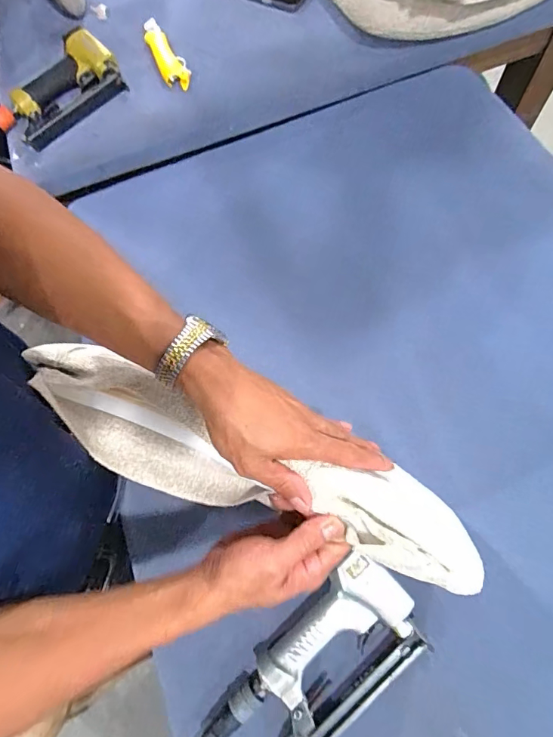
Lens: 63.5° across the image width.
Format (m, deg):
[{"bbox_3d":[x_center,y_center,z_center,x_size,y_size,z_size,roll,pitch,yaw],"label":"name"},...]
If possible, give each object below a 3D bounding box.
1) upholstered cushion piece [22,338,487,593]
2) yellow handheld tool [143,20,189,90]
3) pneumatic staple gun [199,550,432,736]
[{"bbox_3d":[-0.035,0.080,0.382,0.410,0.061,0.086,20,72,7],"label":"upholstered cushion piece"},{"bbox_3d":[-0.186,-0.527,0.741,0.040,0.025,0.159,-24,71,-3],"label":"yellow handheld tool"},{"bbox_3d":[0.028,0.317,0.451,0.264,0.038,0.113,-38,75,-12],"label":"pneumatic staple gun"}]

